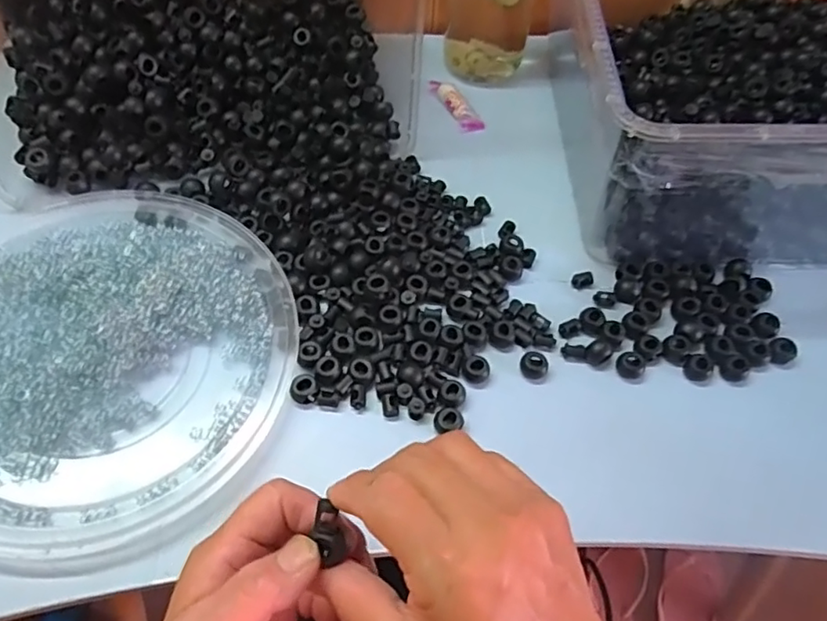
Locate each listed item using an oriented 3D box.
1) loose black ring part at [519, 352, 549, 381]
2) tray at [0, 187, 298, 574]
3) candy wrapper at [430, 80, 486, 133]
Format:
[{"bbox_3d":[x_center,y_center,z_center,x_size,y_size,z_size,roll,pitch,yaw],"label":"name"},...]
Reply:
[{"bbox_3d":[0.078,0.035,0.386,0.017,0.009,0.019,20,60,9],"label":"loose black ring part"},{"bbox_3d":[-0.190,0.020,0.358,0.225,0.018,0.234,1,59,-2],"label":"tray"},{"bbox_3d":[0.038,-0.178,0.514,0.024,0.009,0.062,-23,63,-16],"label":"candy wrapper"}]

